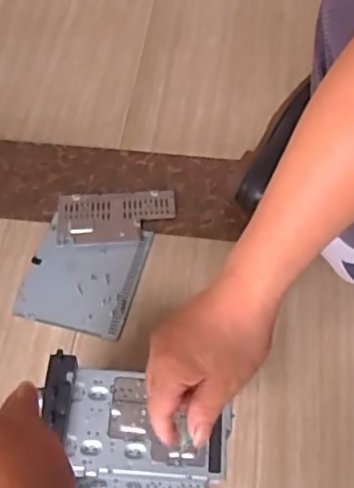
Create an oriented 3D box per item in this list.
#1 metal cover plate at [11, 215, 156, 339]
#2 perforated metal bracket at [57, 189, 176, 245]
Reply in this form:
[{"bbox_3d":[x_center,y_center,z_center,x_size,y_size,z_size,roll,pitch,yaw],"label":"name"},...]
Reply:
[{"bbox_3d":[-0.135,0.042,0.854,0.160,0.010,0.164,12,59,9],"label":"metal cover plate"},{"bbox_3d":[-0.092,-0.042,0.901,0.175,0.011,0.091,-4,58,-1],"label":"perforated metal bracket"}]

